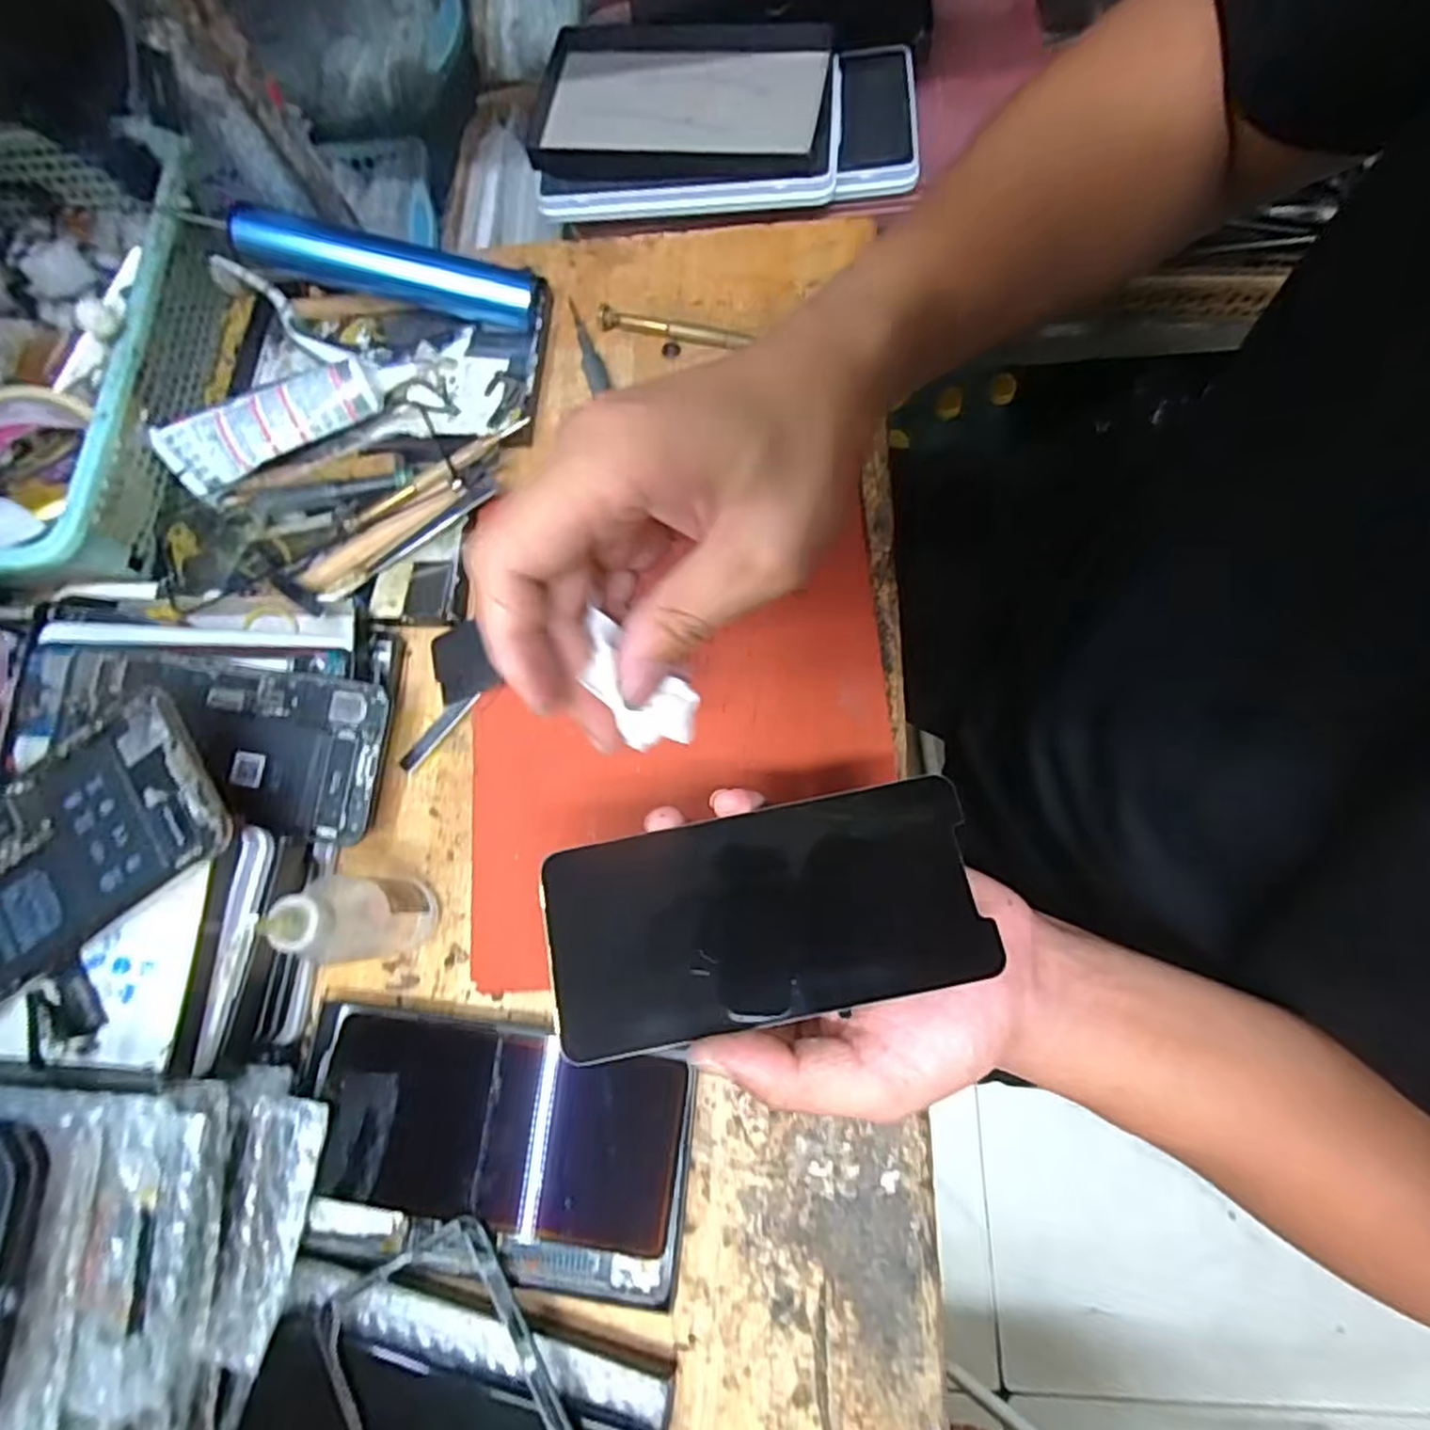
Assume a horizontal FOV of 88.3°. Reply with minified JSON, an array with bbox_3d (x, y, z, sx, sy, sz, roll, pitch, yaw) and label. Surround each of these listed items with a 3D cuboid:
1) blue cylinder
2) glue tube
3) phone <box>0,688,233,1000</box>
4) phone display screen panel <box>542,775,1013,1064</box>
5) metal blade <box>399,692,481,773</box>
[{"bbox_3d":[-0.179,-0.245,0.403,0.155,0.027,0.023,8,74,-11],"label":"blue cylinder"},{"bbox_3d":[-0.228,-0.159,0.399,0.136,0.031,0.033,-23,74,-2],"label":"glue tube"},{"bbox_3d":[-0.264,0.059,0.289,0.150,0.005,0.072,-34,79,2],"label":"phone"},{"bbox_3d":[0.016,0.068,0.255,0.146,0.008,0.069,-12,75,-2],"label":"phone display screen panel"},{"bbox_3d":[-0.139,0.008,0.370,0.009,0.006,0.051,40,78,10],"label":"metal blade"}]

